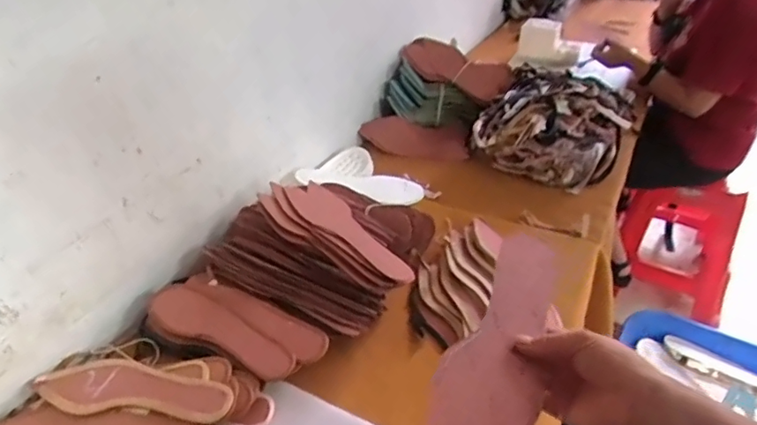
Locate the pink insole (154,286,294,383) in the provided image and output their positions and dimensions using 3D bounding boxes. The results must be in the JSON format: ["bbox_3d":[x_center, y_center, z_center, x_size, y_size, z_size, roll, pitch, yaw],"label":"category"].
[{"bbox_3d":[-0.220,0.163,0.730,0.232,0.011,0.070,21,51,21],"label":"pink insole"}]

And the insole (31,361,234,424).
[{"bbox_3d":[-0.305,0.221,0.652,0.248,0.007,0.067,2,41,5],"label":"insole"}]

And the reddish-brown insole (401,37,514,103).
[{"bbox_3d":[0.202,-0.370,1.333,0.287,0.050,0.128,30,81,22],"label":"reddish-brown insole"}]

